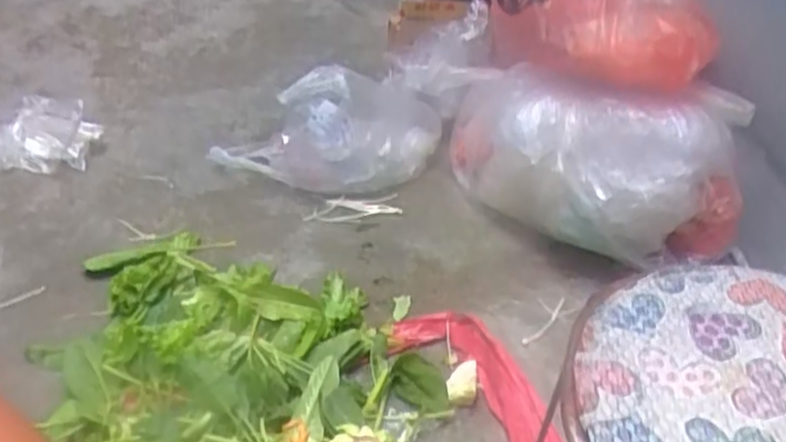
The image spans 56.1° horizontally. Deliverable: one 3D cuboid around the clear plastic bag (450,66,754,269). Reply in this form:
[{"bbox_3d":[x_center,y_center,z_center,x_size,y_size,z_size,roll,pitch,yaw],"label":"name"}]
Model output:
[{"bbox_3d":[0.317,-0.108,1.202,0.481,0.208,0.281,13,41,11],"label":"clear plastic bag"}]

